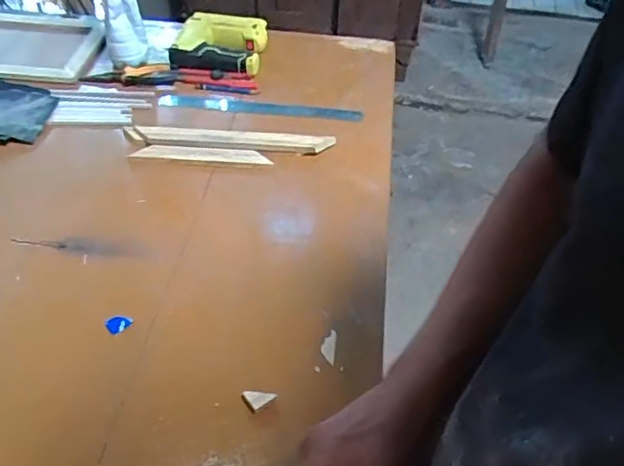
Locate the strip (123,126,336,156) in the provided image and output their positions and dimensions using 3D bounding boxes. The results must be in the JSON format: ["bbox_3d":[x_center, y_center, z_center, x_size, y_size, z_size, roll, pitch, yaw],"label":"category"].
[{"bbox_3d":[-0.123,-0.136,0.841,0.305,0.019,0.037,3,46,-3],"label":"strip"}]

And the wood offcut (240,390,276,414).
[{"bbox_3d":[-0.052,0.159,0.553,0.027,0.007,0.024,-26,54,-27],"label":"wood offcut"}]

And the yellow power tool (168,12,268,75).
[{"bbox_3d":[-0.159,-0.327,0.988,0.153,0.046,0.141,5,46,-1],"label":"yellow power tool"}]

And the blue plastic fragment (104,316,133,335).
[{"bbox_3d":[-0.208,0.097,0.613,0.027,0.005,0.020,-24,53,-26],"label":"blue plastic fragment"}]

